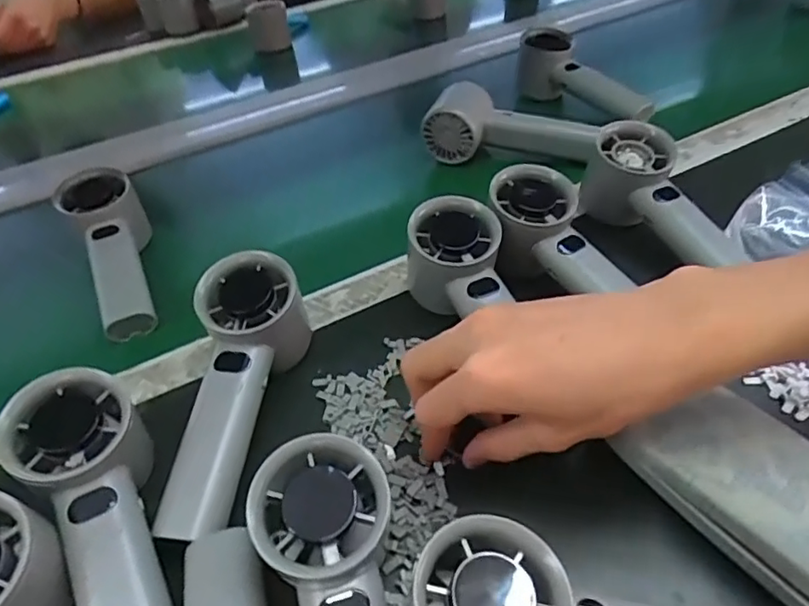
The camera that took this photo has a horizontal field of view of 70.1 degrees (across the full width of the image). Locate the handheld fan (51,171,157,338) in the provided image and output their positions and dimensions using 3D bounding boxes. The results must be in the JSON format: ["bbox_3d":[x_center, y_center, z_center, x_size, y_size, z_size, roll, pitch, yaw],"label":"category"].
[{"bbox_3d":[-0.221,-0.035,0.440,0.053,0.044,0.153,-20,57,-15],"label":"handheld fan"}]

